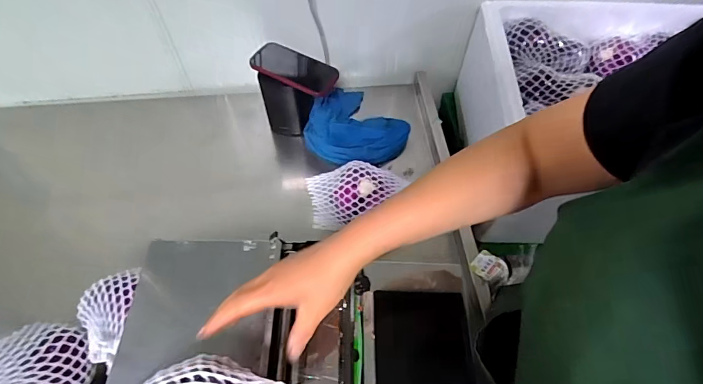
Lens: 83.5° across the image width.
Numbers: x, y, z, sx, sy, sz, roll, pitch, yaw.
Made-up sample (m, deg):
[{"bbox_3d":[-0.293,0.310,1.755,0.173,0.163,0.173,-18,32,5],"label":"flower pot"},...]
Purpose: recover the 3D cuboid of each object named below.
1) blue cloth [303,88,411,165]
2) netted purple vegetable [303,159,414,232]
[{"bbox_3d":[-0.006,-0.138,0.859,0.190,0.059,0.217,-32,63,-21],"label":"blue cloth"},{"bbox_3d":[0.013,0.005,0.703,0.171,0.085,0.100,-12,57,-9],"label":"netted purple vegetable"}]

